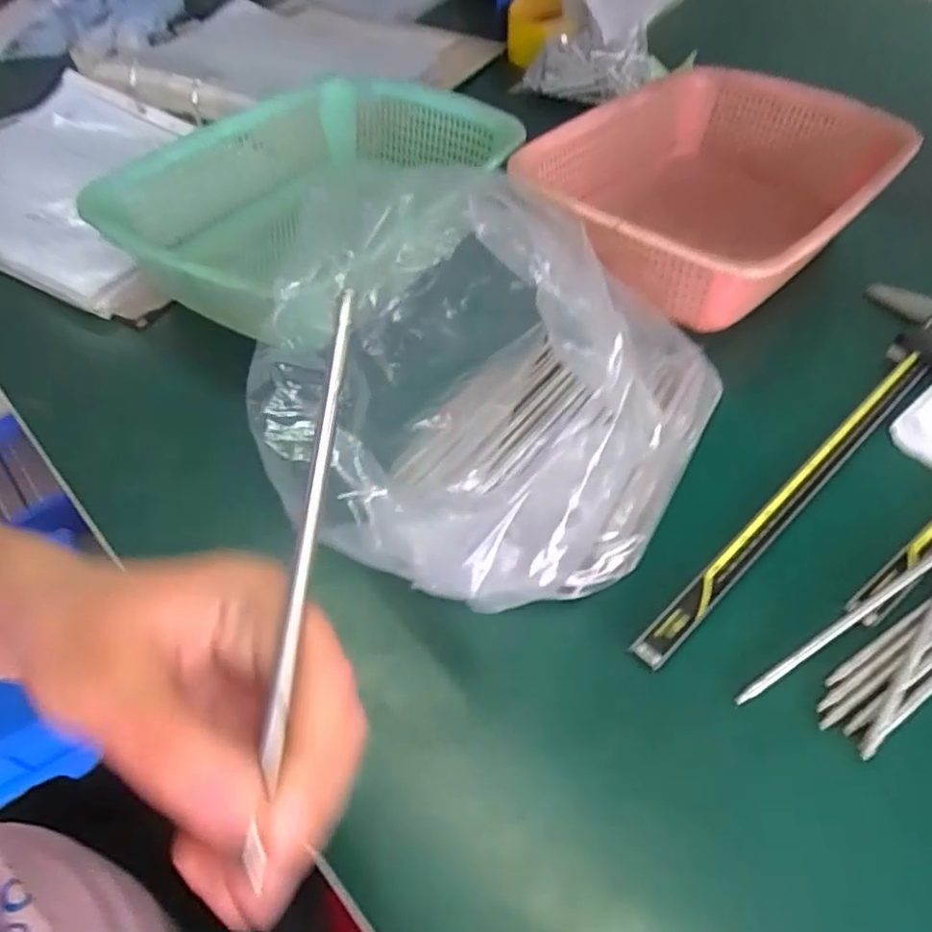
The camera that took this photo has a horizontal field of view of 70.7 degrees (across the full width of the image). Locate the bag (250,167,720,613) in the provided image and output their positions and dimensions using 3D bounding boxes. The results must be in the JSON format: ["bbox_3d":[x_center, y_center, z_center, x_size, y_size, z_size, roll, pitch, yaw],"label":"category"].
[{"bbox_3d":[-0.005,-0.030,0.343,0.185,0.123,0.182,-17,54,-12],"label":"bag"}]

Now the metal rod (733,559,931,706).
[{"bbox_3d":[0.206,0.075,0.341,0.175,0.004,0.006,-25,56,-18],"label":"metal rod"}]

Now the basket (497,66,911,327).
[{"bbox_3d":[0.193,-0.205,0.528,0.276,0.114,0.209,-37,60,-24],"label":"basket"}]

